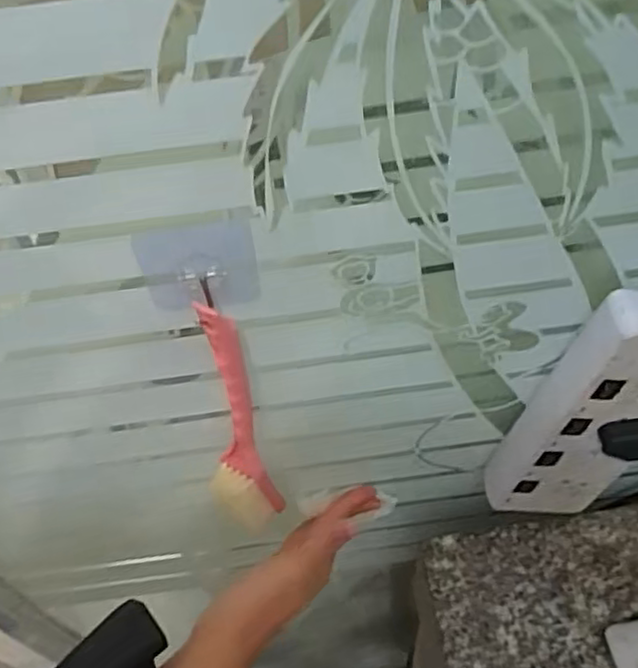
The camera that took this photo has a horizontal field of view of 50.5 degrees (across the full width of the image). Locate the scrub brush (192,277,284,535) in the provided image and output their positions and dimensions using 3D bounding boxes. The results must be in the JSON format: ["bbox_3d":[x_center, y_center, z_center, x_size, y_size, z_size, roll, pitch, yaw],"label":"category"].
[{"bbox_3d":[-0.054,0.056,0.401,0.039,0.192,0.049,-13,54,-4],"label":"scrub brush"}]

